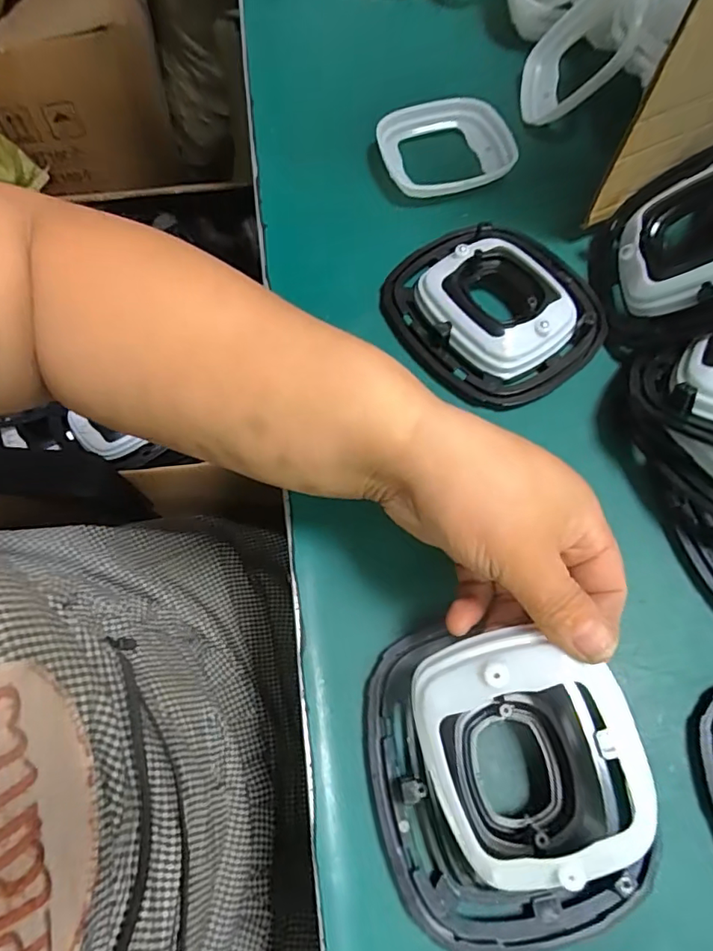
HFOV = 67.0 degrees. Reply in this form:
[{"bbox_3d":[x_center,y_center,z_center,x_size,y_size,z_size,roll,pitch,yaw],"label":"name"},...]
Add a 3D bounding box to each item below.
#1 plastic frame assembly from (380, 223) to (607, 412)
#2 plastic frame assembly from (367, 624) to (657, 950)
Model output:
[{"bbox_3d":[0.096,-0.120,0.373,0.136,0.031,0.137,-34,70,-13],"label":"plastic frame assembly"},{"bbox_3d":[0.070,0.135,0.236,0.120,0.075,0.135,-9,66,-3],"label":"plastic frame assembly"}]

